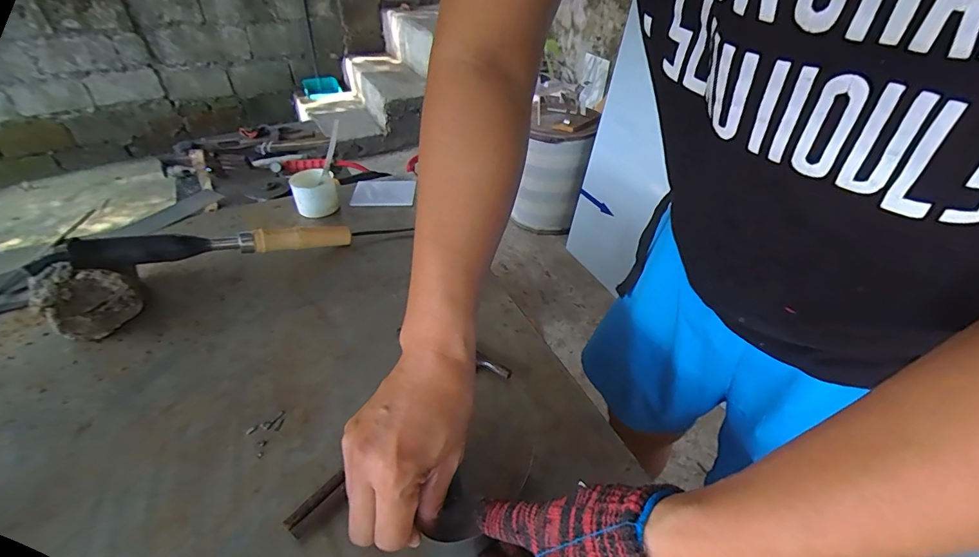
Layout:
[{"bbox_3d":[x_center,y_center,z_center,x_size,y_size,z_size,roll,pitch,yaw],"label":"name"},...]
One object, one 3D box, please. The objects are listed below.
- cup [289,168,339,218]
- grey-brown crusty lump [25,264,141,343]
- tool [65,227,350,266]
[{"bbox_3d":[-0.276,-0.136,0.702,0.067,0.052,0.063,-14,42,-18],"label":"cup"},{"bbox_3d":[-0.439,0.022,0.487,0.047,0.076,0.079,26,45,27],"label":"grey-brown crusty lump"},{"bbox_3d":[-0.318,-0.045,0.546,0.289,0.031,0.023,-9,38,-36],"label":"tool"}]

